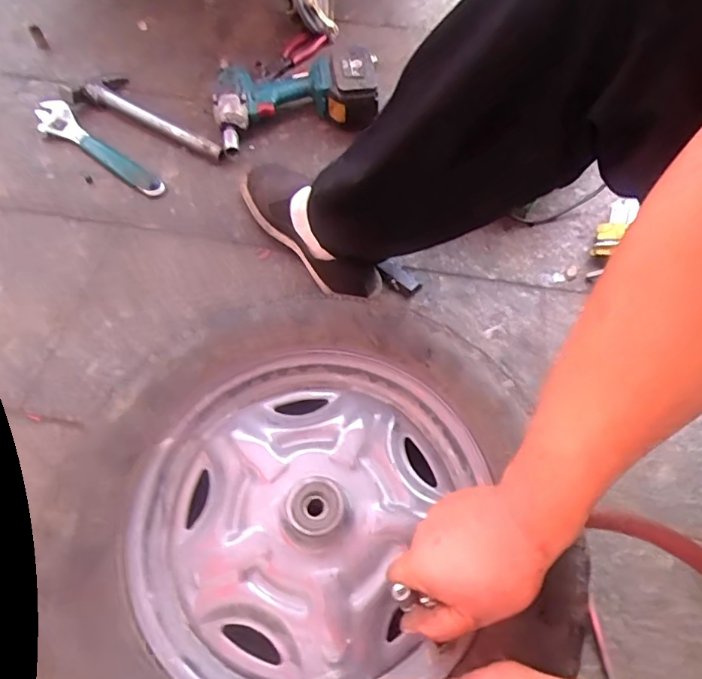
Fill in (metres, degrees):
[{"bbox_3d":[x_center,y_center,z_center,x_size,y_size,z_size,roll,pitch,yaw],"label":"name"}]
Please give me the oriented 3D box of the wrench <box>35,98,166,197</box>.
[{"bbox_3d":[-0.409,-0.305,0.813,0.290,0.024,0.050,37,66,19],"label":"wrench"}]

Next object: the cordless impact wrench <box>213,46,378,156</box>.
[{"bbox_3d":[-0.088,-0.390,0.838,0.264,0.068,0.137,-17,62,-10],"label":"cordless impact wrench"}]

